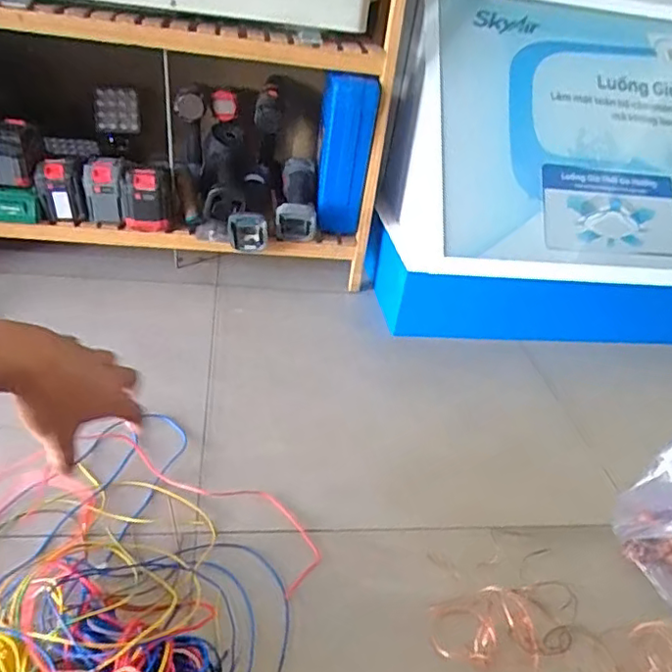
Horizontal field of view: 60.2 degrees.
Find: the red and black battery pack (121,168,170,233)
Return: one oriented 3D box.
[{"bbox_3d":[-0.348,-0.248,1.062,0.080,0.111,0.049,6,34,-5],"label":"red and black battery pack"}]

